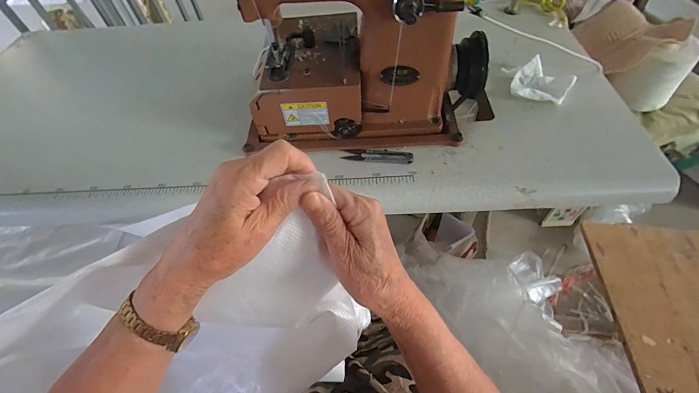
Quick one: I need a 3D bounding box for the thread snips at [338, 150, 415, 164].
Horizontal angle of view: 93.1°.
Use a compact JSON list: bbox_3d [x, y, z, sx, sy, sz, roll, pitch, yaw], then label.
[{"bbox_3d":[0.040,-0.061,0.475,0.100,0.014,0.023,6,56,9],"label":"thread snips"}]

